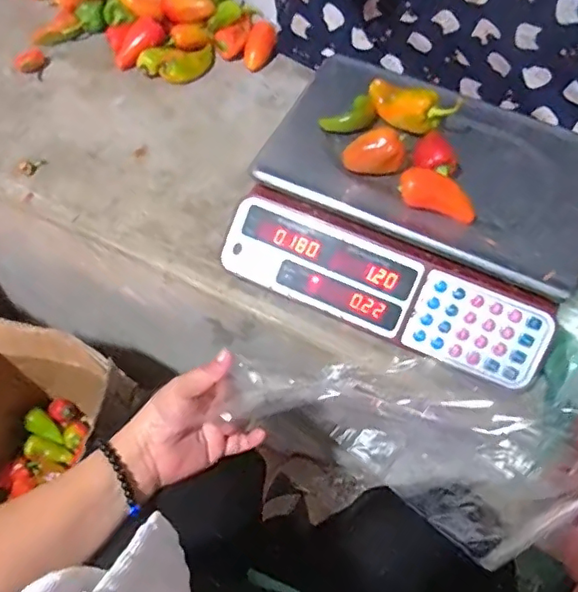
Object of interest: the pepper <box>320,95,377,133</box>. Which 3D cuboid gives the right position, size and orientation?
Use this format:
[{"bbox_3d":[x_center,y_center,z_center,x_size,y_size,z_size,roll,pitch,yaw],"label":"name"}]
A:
[{"bbox_3d":[0.065,-0.197,0.624,0.062,0.016,0.030,-19,59,17],"label":"pepper"}]

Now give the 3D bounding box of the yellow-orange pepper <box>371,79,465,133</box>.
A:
[{"bbox_3d":[0.129,-0.204,0.609,0.107,0.037,0.040,33,63,30],"label":"yellow-orange pepper"}]

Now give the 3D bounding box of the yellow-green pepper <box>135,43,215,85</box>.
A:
[{"bbox_3d":[-0.160,-0.338,0.814,0.110,0.033,0.060,-12,61,-9],"label":"yellow-green pepper"}]

